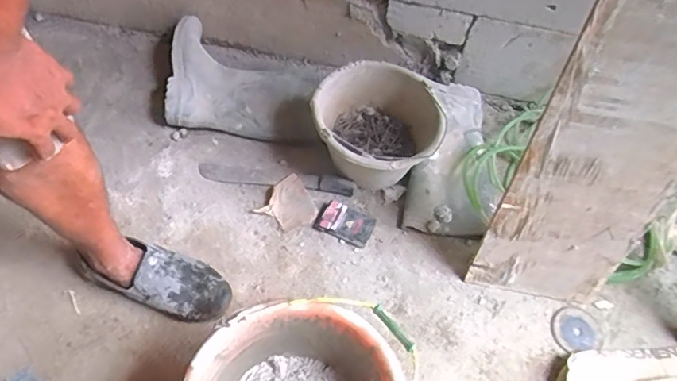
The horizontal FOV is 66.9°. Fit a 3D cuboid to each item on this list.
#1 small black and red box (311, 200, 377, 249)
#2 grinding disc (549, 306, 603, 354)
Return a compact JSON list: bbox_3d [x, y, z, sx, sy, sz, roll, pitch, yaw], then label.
[{"bbox_3d":[0.011,0.064,0.988,0.109,0.014,0.070,25,59,12],"label":"small black and red box"},{"bbox_3d":[0.421,0.247,0.912,0.090,0.008,0.082,1,49,-1],"label":"grinding disc"}]

